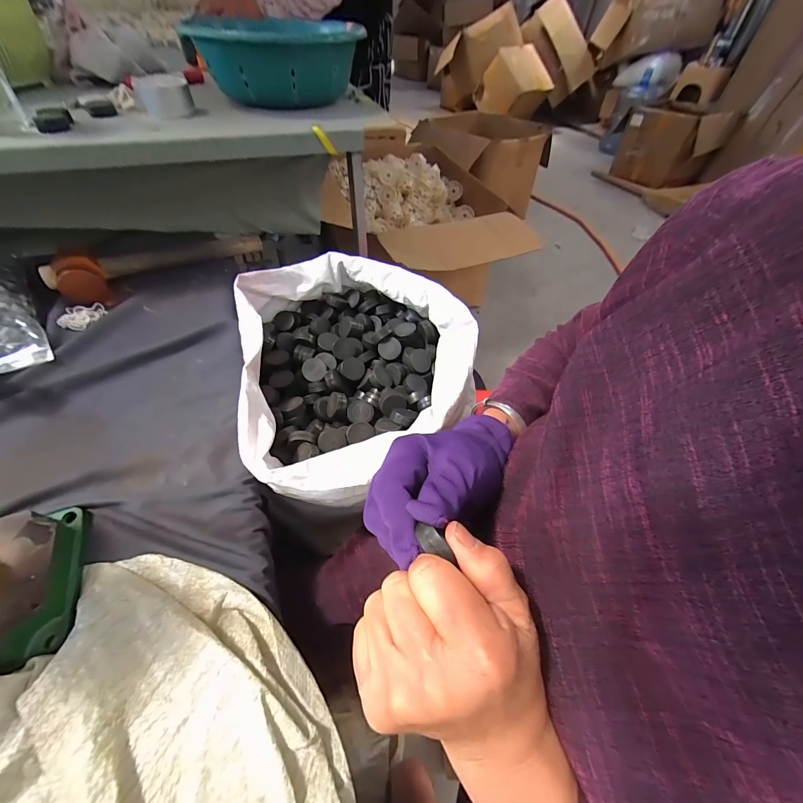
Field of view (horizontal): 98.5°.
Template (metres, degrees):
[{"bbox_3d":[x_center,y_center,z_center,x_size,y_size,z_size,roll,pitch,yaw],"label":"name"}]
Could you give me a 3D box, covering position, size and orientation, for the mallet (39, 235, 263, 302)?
[{"bbox_3d":[-0.368,-0.221,0.539,0.300,0.055,0.070,-30,58,-24],"label":"mallet"}]

